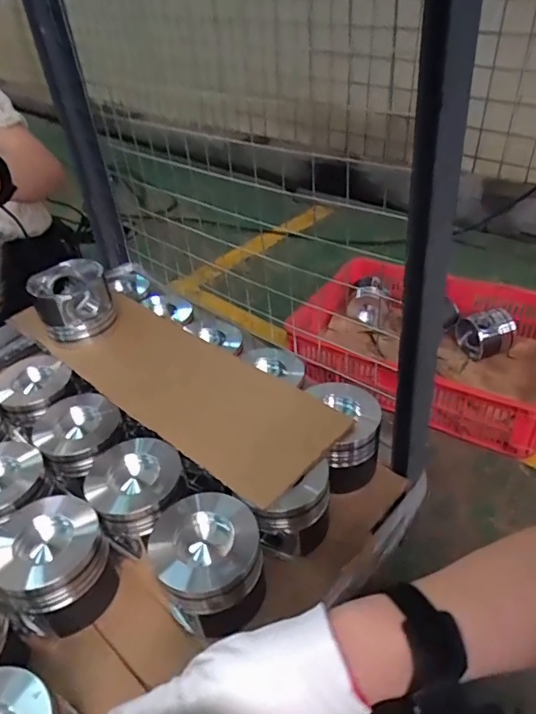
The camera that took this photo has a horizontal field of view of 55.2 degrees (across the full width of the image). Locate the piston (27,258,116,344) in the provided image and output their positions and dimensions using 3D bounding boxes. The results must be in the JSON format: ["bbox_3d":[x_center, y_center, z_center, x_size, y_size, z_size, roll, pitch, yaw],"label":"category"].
[{"bbox_3d":[-0.306,-0.087,0.811,0.107,0.093,0.107,-20,41,-19],"label":"piston"}]

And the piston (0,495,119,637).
[{"bbox_3d":[-0.239,0.221,0.570,0.113,0.097,0.128,-27,44,-27],"label":"piston"}]

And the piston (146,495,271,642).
[{"bbox_3d":[-0.062,0.222,0.550,0.106,0.102,0.108,3,39,8],"label":"piston"}]

